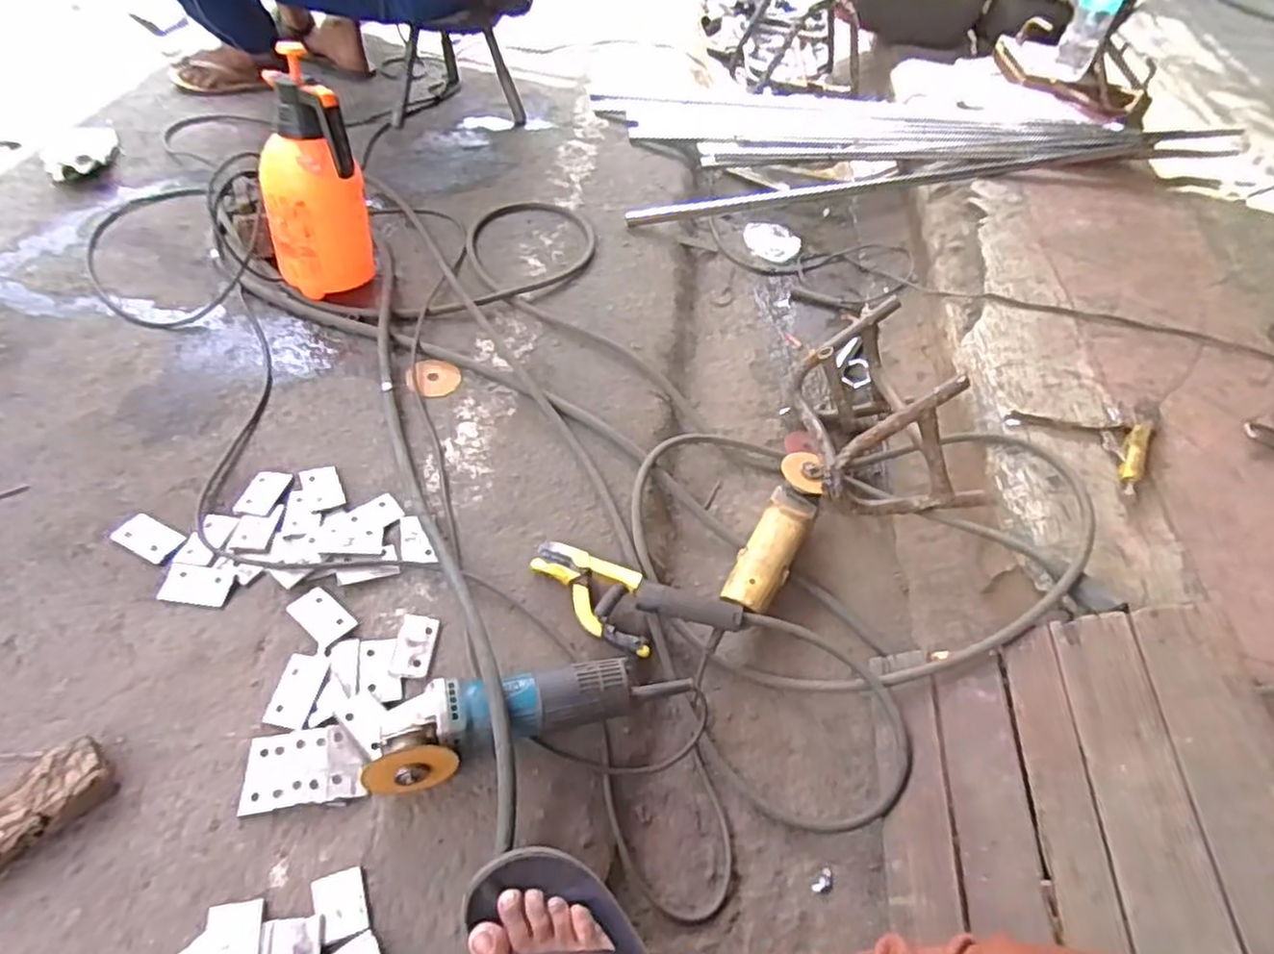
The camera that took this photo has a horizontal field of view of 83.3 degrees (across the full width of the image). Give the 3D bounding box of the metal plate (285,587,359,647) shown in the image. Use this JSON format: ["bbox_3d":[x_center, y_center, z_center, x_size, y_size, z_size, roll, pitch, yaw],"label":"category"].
[{"bbox_3d":[-0.340,0.150,0.773,0.072,0.004,0.044,36,49,20],"label":"metal plate"}]

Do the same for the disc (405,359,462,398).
[{"bbox_3d":[-0.292,-0.143,1.032,0.073,0.011,0.070,2,51,-3],"label":"disc"}]

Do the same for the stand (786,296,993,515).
[{"bbox_3d":[0.350,-0.105,1.015,0.222,0.244,0.320,3,51,-5],"label":"stand"}]

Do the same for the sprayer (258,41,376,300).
[{"bbox_3d":[-0.467,-0.408,1.026,0.144,0.302,0.115,-13,53,-14],"label":"sprayer"}]

